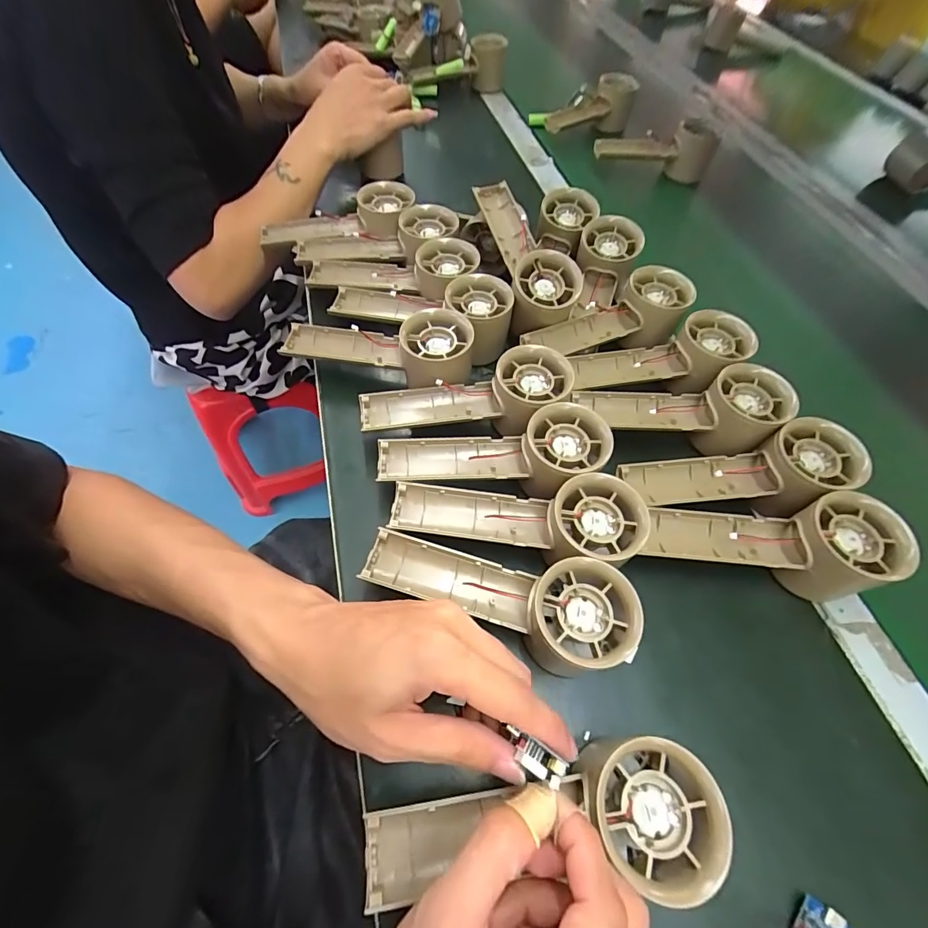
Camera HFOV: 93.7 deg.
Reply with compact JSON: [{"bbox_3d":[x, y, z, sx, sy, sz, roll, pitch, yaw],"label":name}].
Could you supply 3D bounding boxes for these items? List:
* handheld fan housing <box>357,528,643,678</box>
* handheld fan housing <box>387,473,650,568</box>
[{"bbox_3d":[0.018,0.074,0.263,0.153,0.060,0.052,21,60,10],"label":"handheld fan housing"},{"bbox_3d":[0.030,0.035,0.270,0.156,0.031,0.055,2,58,-1],"label":"handheld fan housing"}]

